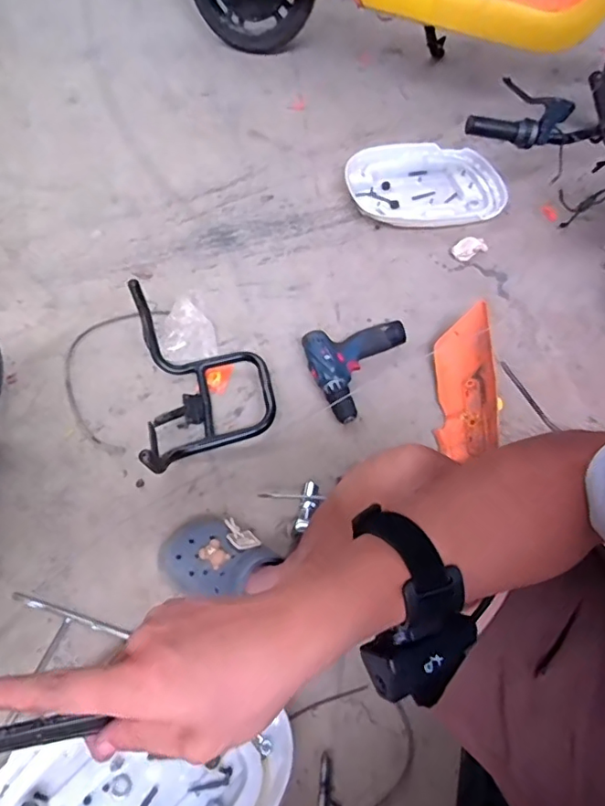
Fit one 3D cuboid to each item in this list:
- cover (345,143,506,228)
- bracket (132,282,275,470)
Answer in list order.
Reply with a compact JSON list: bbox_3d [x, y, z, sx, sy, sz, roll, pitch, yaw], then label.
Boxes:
[{"bbox_3d":[0.300,-0.526,1.305,0.387,0.047,0.286,-3,57,-5],"label":"cover"},{"bbox_3d":[-0.152,-0.033,0.897,0.210,0.144,0.330,-9,58,-9],"label":"bracket"}]

